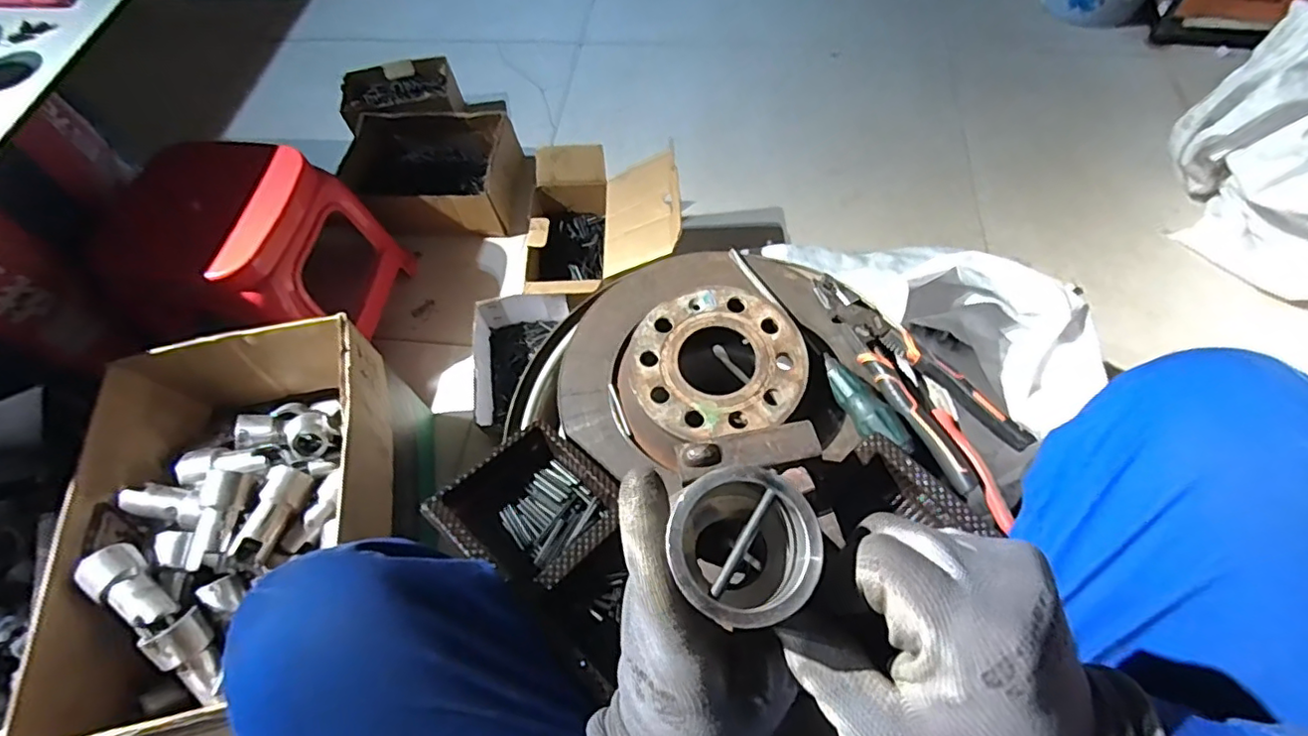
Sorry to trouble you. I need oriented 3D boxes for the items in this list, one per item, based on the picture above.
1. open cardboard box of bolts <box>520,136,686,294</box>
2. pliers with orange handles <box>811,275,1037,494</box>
[{"bbox_3d":[-0.080,-0.208,0.948,0.238,0.152,0.250,-3,61,2],"label":"open cardboard box of bolts"},{"bbox_3d":[0.224,-0.003,0.516,0.076,0.021,0.215,-25,62,-10],"label":"pliers with orange handles"}]

